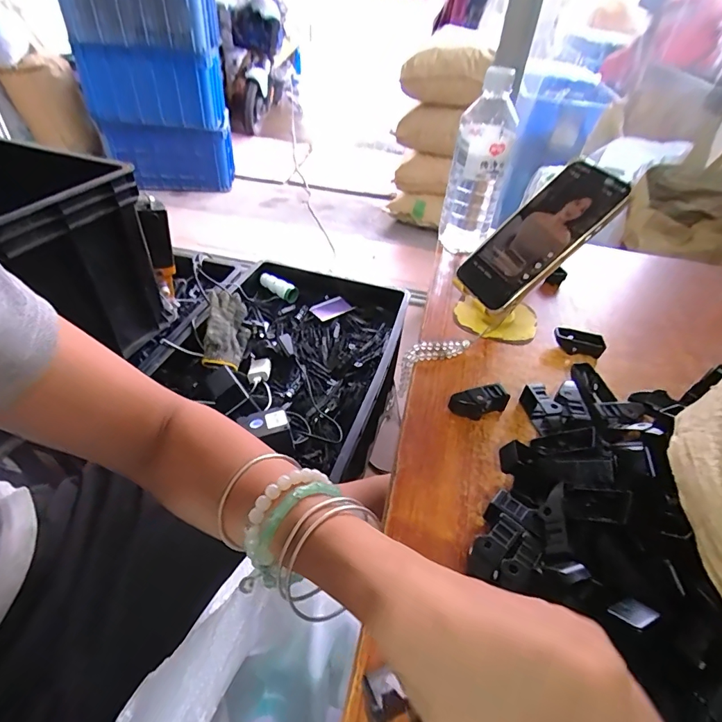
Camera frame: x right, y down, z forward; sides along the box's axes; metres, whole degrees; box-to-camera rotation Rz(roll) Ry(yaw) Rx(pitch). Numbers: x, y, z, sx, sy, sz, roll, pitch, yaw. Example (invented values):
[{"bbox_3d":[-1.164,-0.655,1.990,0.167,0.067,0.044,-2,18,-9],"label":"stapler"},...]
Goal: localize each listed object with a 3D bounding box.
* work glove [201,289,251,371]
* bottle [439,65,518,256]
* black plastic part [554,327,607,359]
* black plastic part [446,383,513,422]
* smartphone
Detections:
[{"bbox_3d":[-0.278,-0.067,0.888,0.031,0.101,0.186,-23,54,23],"label":"work glove"},{"bbox_3d":[0.147,-0.238,0.542,0.068,0.202,0.068,14,42,10],"label":"bottle"},{"bbox_3d":[0.227,-0.020,0.445,0.049,0.016,0.025,21,44,18],"label":"black plastic part"},{"bbox_3d":[0.105,0.036,0.371,0.053,0.025,0.015,-9,44,-16],"label":"black plastic part"},{"bbox_3d":[0.176,-0.124,0.426,0.160,0.017,0.078,-42,49,14],"label":"smartphone"}]

